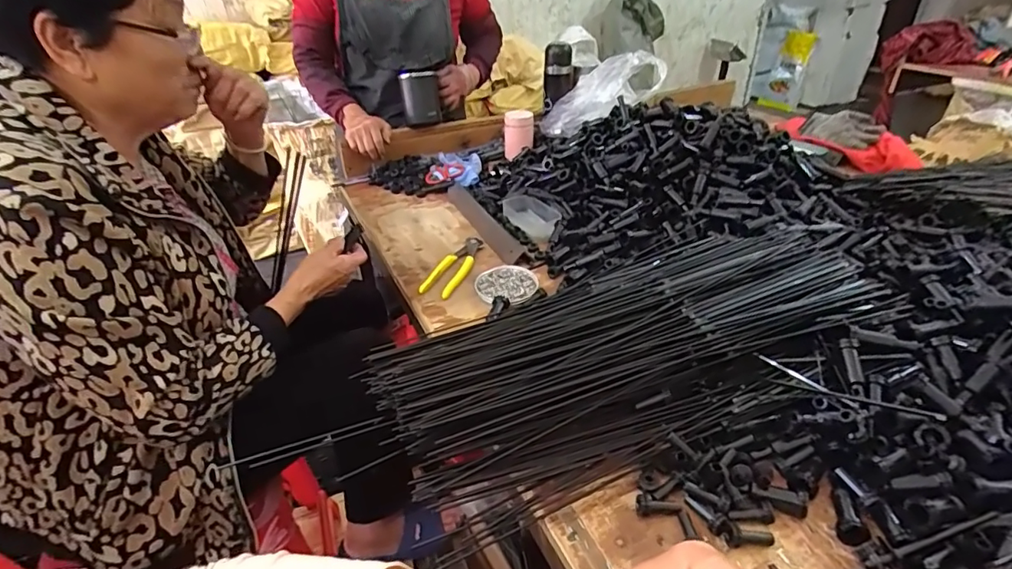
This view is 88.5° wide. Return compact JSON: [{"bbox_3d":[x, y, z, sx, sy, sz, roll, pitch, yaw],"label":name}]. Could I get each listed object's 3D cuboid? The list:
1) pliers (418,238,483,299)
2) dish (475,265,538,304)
[{"bbox_3d":[-0.083,-0.030,0.826,0.049,0.024,0.160,10,33,18],"label":"pliers"},{"bbox_3d":[0.000,-0.001,0.783,0.091,0.019,0.083,-2,31,-1],"label":"dish"}]

